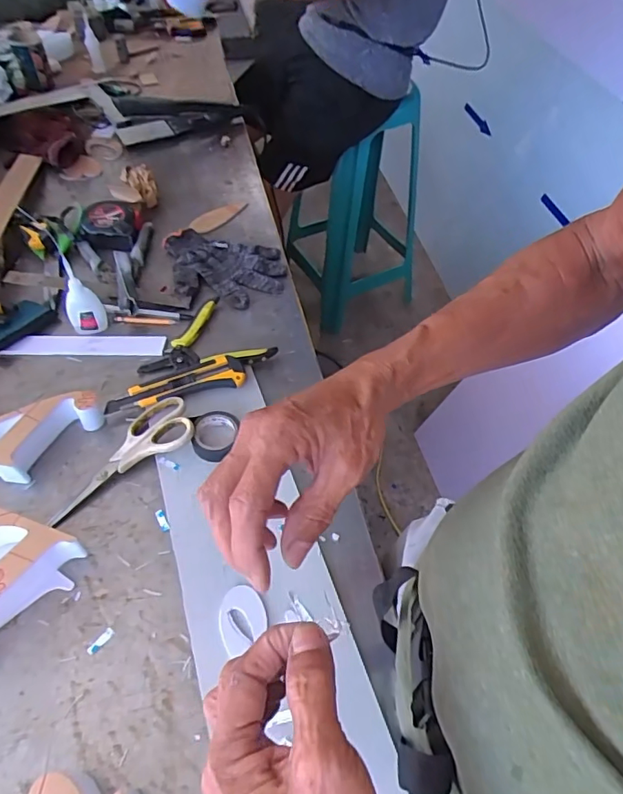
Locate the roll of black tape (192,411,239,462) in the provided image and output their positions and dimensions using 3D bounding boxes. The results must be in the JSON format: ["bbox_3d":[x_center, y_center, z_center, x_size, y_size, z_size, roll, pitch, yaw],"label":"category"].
[{"bbox_3d":[-0.109,0.044,0.584,0.050,0.018,0.060,-6,53,-6],"label":"roll of black tape"}]

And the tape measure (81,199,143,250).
[{"bbox_3d":[-0.312,-0.271,0.805,0.083,0.045,0.098,1,53,-1],"label":"tape measure"}]

